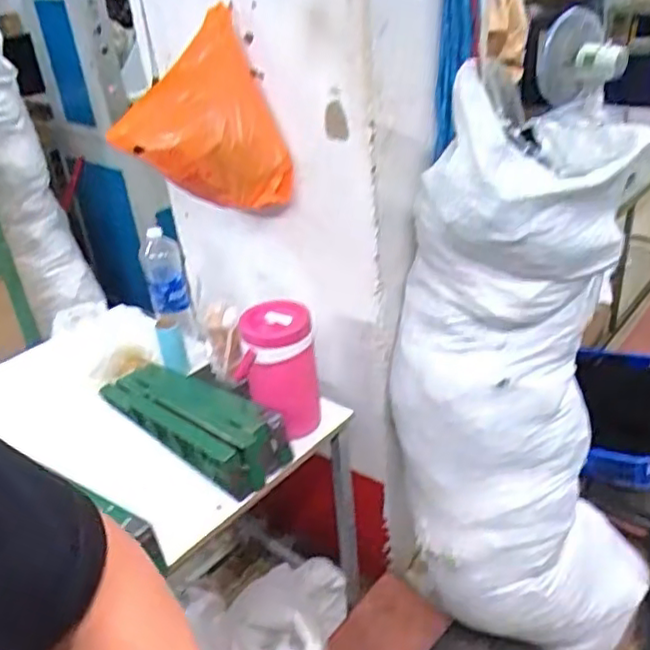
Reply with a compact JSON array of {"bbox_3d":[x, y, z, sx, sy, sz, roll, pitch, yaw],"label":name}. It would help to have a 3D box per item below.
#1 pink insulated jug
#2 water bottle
[{"bbox_3d":[-0.090,0.093,1.289,0.150,0.254,0.170,-10,31,-6],"label":"pink insulated jug"},{"bbox_3d":[-0.386,-0.132,1.560,0.096,0.201,0.114,-12,32,-10],"label":"water bottle"}]

